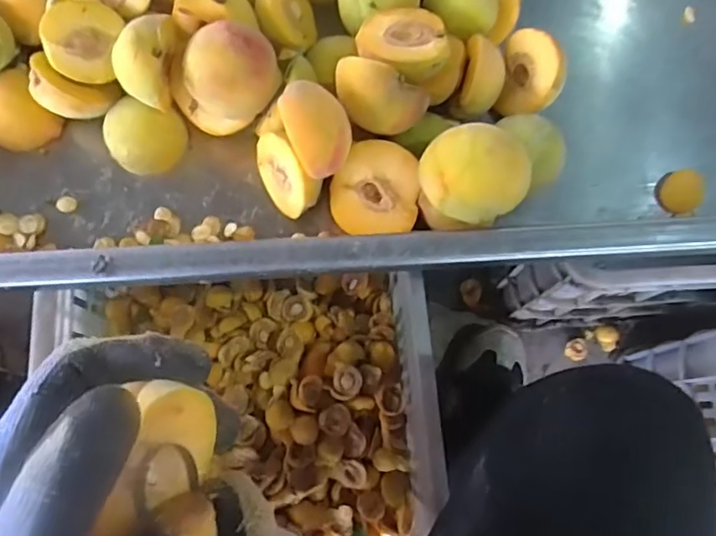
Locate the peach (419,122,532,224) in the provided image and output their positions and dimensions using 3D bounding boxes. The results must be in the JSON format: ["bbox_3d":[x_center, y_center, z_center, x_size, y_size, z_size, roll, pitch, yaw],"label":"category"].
[{"bbox_3d":[0.067,-0.056,0.339,0.047,0.048,0.059,-35,79,-10],"label":"peach"}]

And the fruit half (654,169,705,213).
[{"bbox_3d":[0.240,-0.055,0.423,0.031,0.017,0.032,-4,81,29],"label":"fruit half"}]

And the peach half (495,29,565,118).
[{"bbox_3d":[0.126,-0.137,0.407,0.028,0.058,0.048,-10,45,-41],"label":"peach half"}]

